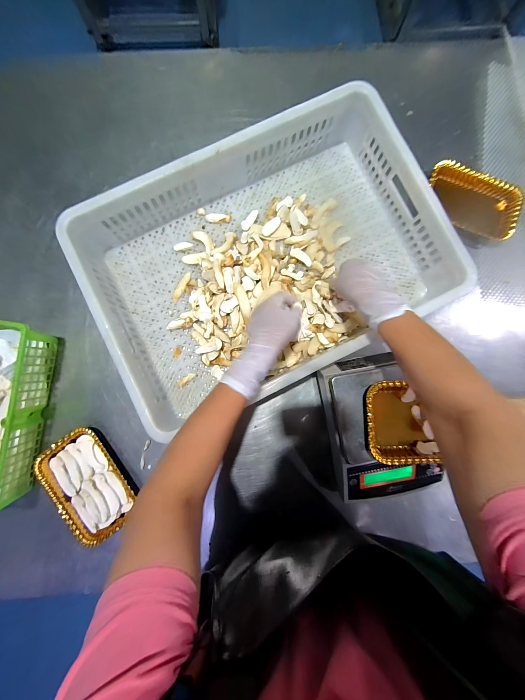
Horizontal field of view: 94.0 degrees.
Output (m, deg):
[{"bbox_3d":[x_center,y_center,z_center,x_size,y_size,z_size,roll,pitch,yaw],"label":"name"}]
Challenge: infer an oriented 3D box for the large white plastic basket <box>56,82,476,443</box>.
[{"bbox_3d":[0.006,-0.159,0.450,0.585,0.105,0.408,-28,86,-3],"label":"large white plastic basket"}]

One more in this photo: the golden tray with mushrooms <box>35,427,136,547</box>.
[{"bbox_3d":[-0.317,0.244,0.451,0.119,0.031,0.186,-37,87,-3],"label":"golden tray with mushrooms"}]

